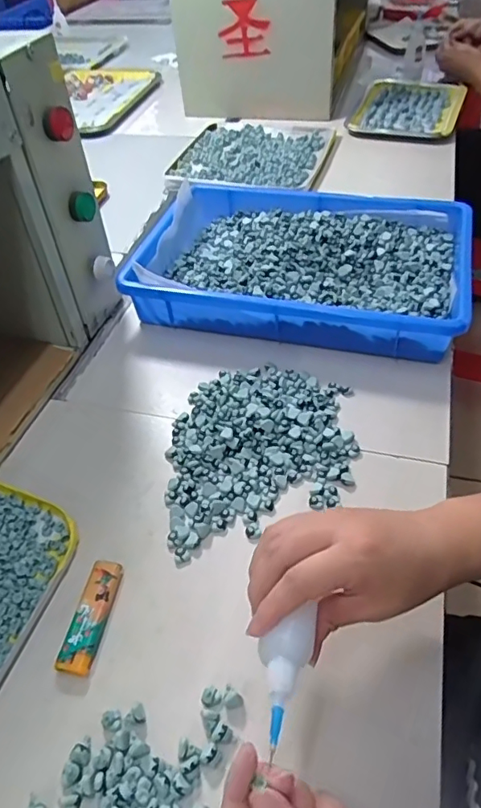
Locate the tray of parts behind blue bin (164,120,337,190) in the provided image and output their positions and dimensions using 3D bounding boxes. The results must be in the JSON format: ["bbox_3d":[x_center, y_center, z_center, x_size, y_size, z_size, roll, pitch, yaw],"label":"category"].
[{"bbox_3d":[0.022,-0.428,0.911,0.242,0.014,0.264,9,47,14],"label":"tray of parts behind blue bin"}]

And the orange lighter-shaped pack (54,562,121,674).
[{"bbox_3d":[-0.107,0.151,0.384,0.024,0.007,0.079,5,48,7],"label":"orange lighter-shaped pack"}]

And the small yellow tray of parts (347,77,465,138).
[{"bbox_3d":[0.311,-0.550,0.992,0.182,0.021,0.260,12,47,16],"label":"small yellow tray of parts"}]

